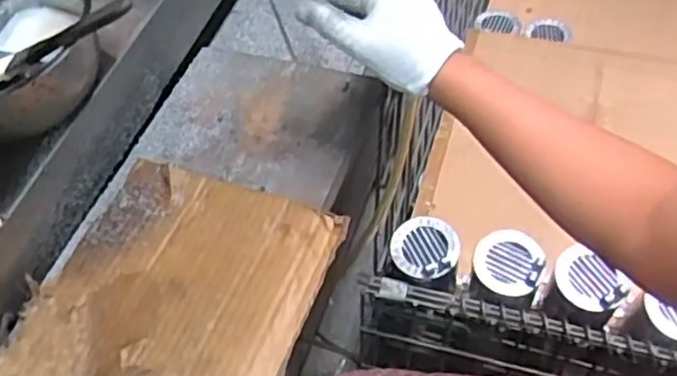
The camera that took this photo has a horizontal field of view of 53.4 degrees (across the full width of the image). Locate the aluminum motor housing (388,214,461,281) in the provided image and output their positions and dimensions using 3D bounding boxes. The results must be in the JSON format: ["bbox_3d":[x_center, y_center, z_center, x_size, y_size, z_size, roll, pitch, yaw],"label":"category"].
[{"bbox_3d":[0.111,0.075,0.865,0.084,0.021,0.078,-2,55,3],"label":"aluminum motor housing"}]

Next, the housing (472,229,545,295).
[{"bbox_3d":[0.215,0.096,0.850,0.082,0.025,0.082,-8,60,14],"label":"housing"}]

